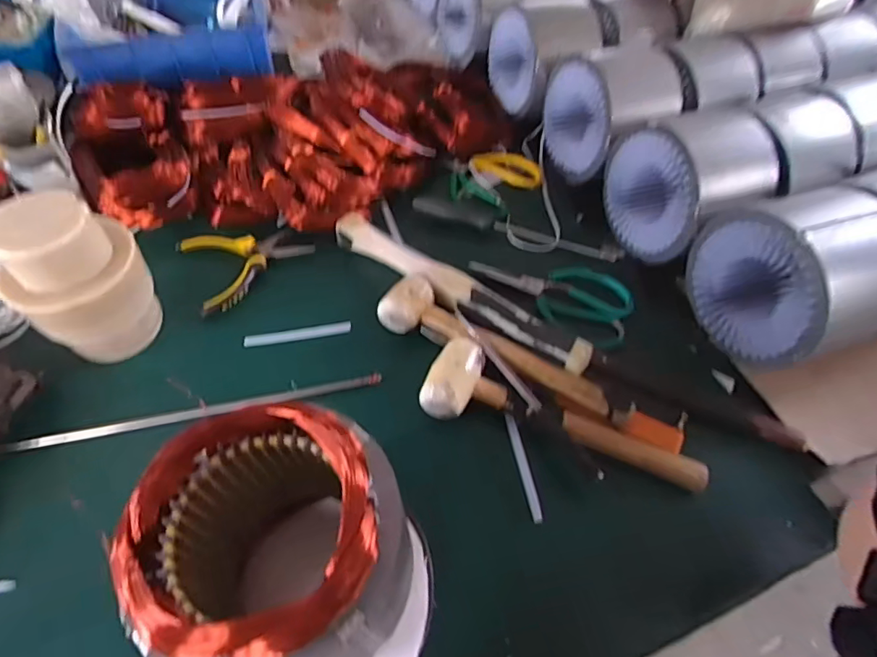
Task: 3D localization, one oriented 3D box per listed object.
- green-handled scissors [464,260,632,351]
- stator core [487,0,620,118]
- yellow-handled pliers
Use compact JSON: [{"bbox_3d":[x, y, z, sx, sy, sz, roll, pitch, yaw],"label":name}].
[{"bbox_3d":[0.130,-0.046,0.594,0.180,0.015,0.092,27,58,17],"label":"green-handled scissors"},{"bbox_3d":[0.172,-0.421,0.785,0.161,0.136,0.164,-21,58,-17],"label":"stator core"},{"bbox_3d":[-0.217,-0.083,0.603,0.136,0.017,0.112,-23,58,-18],"label":"yellow-handled pliers"}]

